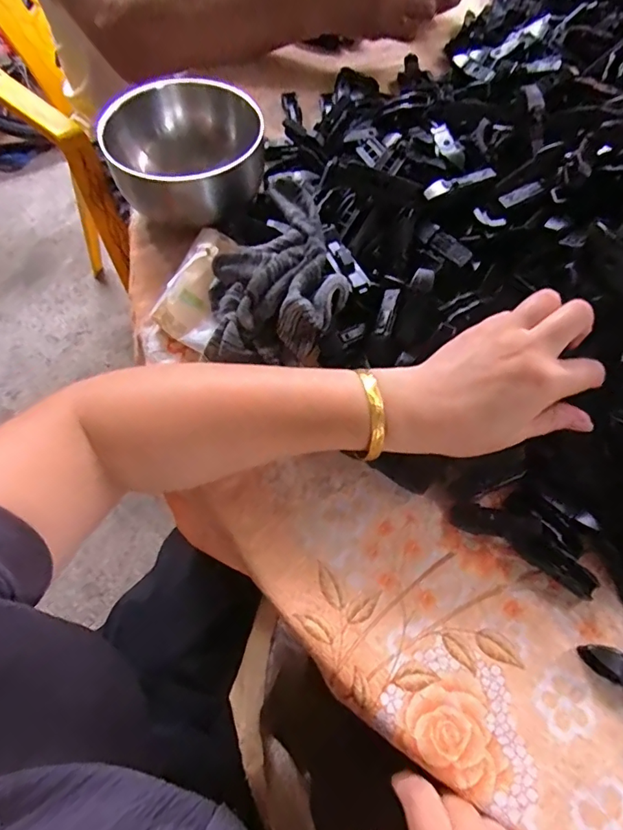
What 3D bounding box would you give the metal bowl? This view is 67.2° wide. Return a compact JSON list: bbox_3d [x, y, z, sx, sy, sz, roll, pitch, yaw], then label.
[{"bbox_3d":[-0.103,-0.222,0.392,0.111,0.069,0.116,0,64,0],"label":"metal bowl"}]

